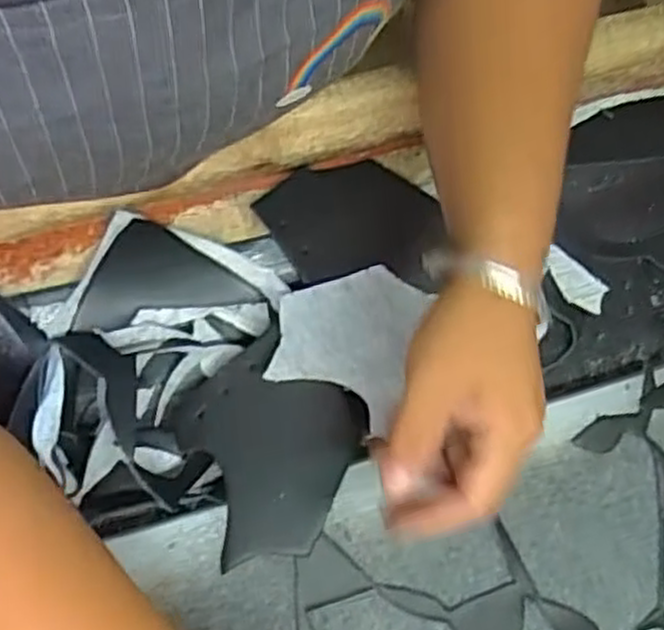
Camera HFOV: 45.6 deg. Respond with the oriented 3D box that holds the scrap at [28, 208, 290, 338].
[{"bbox_3d":[-0.102,-0.028,0.461,0.137,0.010,0.063,-7,95,-10],"label":"scrap"}]

